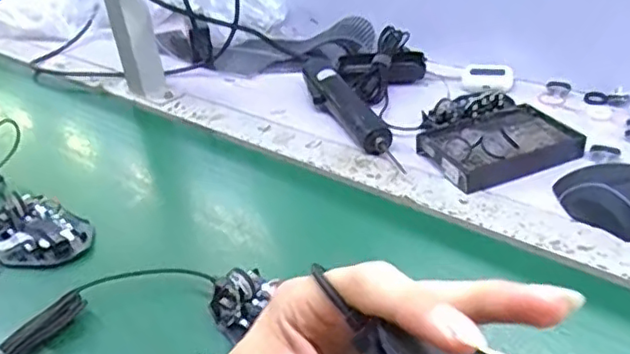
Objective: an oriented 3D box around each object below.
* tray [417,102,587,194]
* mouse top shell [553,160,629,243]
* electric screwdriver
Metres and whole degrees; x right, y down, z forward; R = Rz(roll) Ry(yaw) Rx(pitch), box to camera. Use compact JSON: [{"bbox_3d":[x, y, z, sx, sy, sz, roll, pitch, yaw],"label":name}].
[{"bbox_3d":[0.186,-0.034,0.616,0.145,0.029,0.102,-18,35,-18],"label":"tray"},{"bbox_3d":[0.260,0.018,0.522,0.060,0.036,0.117,-27,38,-29],"label":"mouse top shell"},{"bbox_3d":[0.035,-0.078,0.703,0.034,0.042,0.227,-17,34,-16],"label":"electric screwdriver"}]

